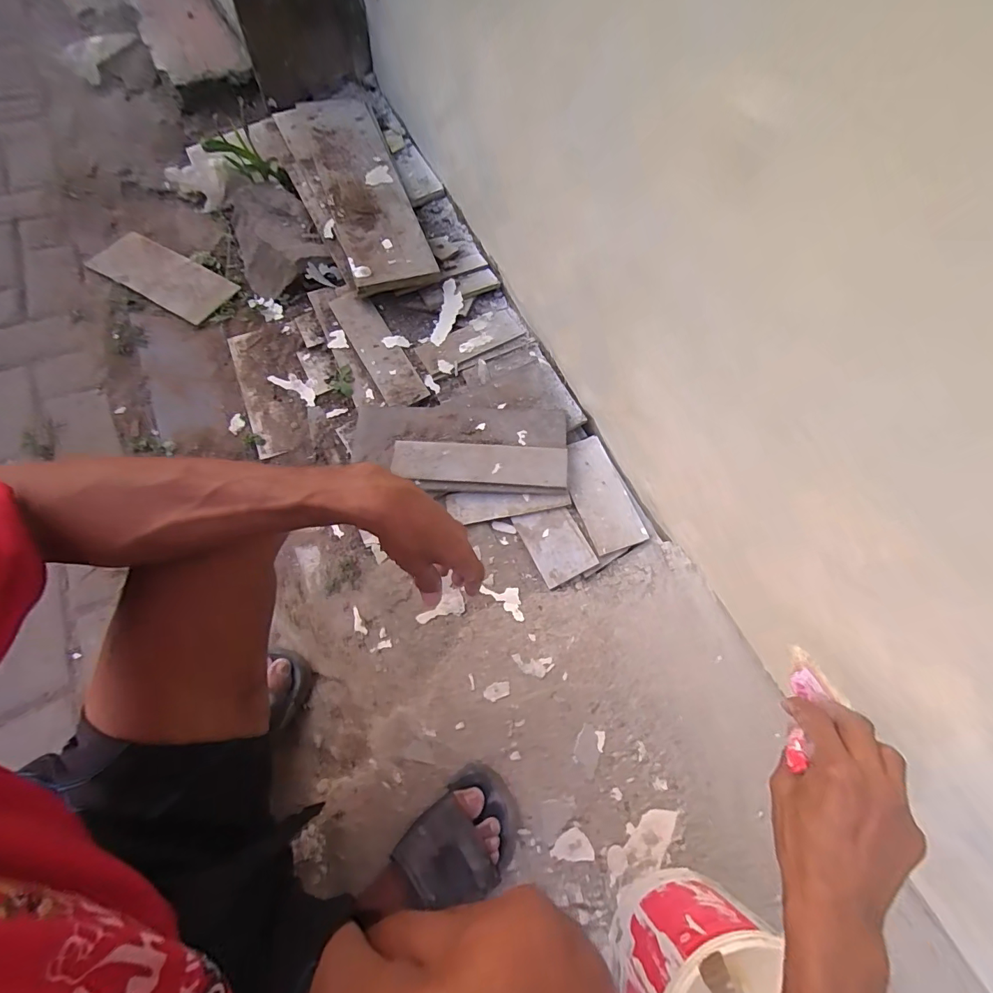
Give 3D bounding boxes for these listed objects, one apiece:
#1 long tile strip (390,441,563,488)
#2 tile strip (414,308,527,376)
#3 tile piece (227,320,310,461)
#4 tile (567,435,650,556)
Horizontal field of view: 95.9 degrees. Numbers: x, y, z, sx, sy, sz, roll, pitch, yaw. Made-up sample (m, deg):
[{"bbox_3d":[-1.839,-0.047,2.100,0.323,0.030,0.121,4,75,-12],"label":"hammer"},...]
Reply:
[{"bbox_3d":[-0.029,-0.053,0.716,0.276,0.008,0.063,4,71,7],"label":"long tile strip"},{"bbox_3d":[-0.048,-0.292,0.833,0.202,0.006,0.076,-27,69,-12],"label":"tile strip"},{"bbox_3d":[-0.410,-0.211,0.836,0.130,0.013,0.291,-21,67,-14],"label":"tile piece"},{"bbox_3d":[0.164,-0.009,0.717,0.088,0.009,0.194,-17,68,-8],"label":"tile"}]

